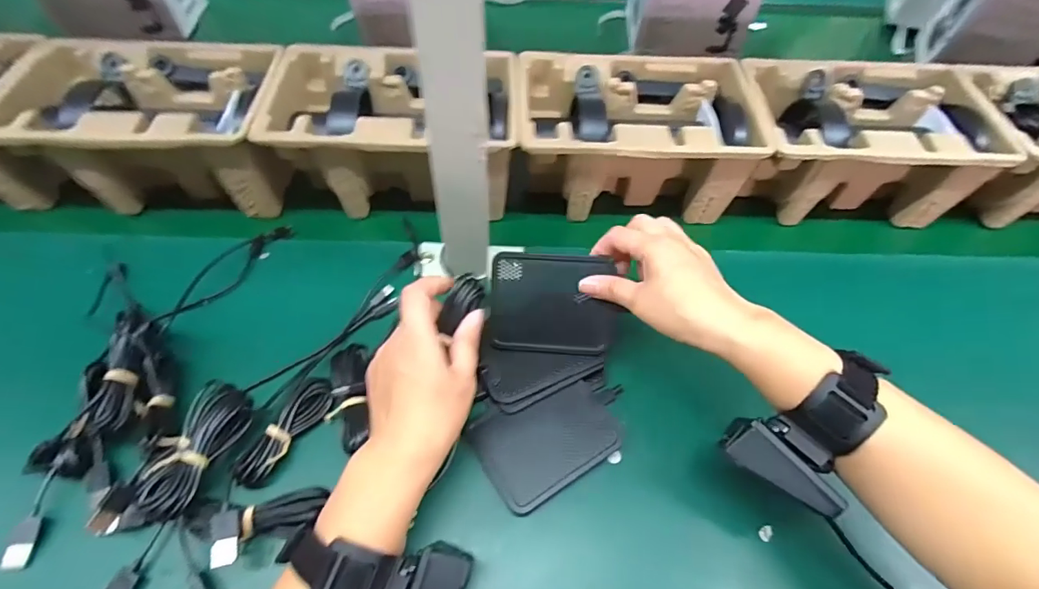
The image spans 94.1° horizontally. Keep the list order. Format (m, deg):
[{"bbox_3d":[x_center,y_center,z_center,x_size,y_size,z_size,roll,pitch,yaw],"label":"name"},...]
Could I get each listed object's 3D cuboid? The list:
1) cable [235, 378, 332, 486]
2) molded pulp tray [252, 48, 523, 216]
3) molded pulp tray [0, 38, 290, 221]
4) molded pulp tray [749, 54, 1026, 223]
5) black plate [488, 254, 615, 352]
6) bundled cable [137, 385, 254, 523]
[{"bbox_3d":[-0.176,0.099,0.362,0.029,0.013,0.088,23,56,14],"label":"cable"},{"bbox_3d":[-0.120,-0.159,0.483,0.236,0.101,0.143,1,53,-2],"label":"molded pulp tray"},{"bbox_3d":[-0.362,-0.158,0.474,0.266,0.105,0.151,0,53,-3],"label":"molded pulp tray"},{"bbox_3d":[0.343,-0.155,0.509,0.229,0.105,0.146,1,53,-1],"label":"molded pulp tray"},{"bbox_3d":[0.026,0.007,0.391,0.097,0.006,0.079,2,96,5],"label":"black plate"},{"bbox_3d":[-0.229,0.106,0.343,0.041,0.029,0.096,14,54,8],"label":"bundled cable"}]

